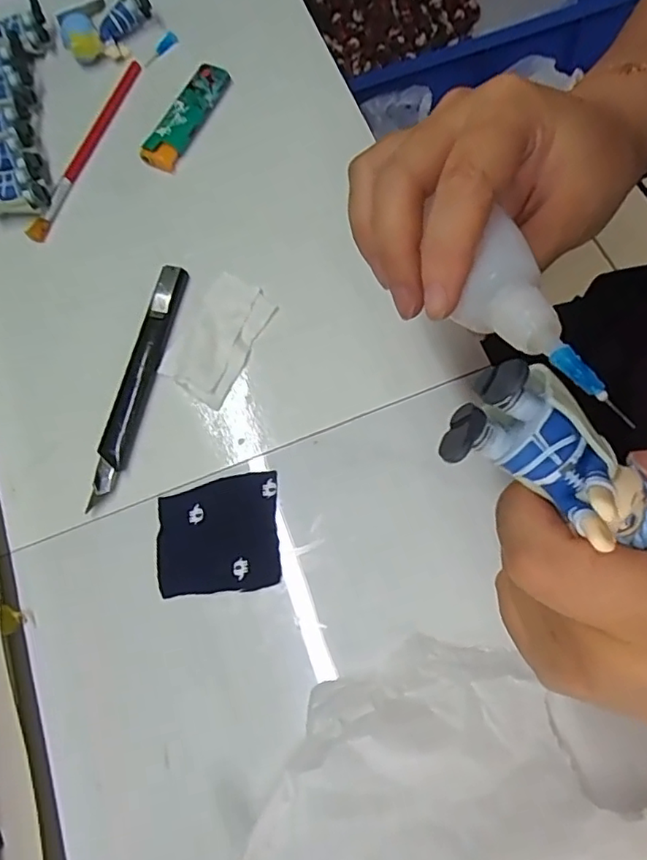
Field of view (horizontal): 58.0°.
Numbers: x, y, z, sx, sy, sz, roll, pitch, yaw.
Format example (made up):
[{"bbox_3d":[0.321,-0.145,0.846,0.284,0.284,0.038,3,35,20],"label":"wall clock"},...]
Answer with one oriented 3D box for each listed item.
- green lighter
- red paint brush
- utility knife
[{"bbox_3d":[-0.090,-0.205,0.382,0.021,0.016,0.078,26,77,15],"label":"green lighter"},{"bbox_3d":[-0.157,-0.187,0.386,0.011,0.014,0.143,19,75,13],"label":"red paint brush"},{"bbox_3d":[-0.101,-0.029,0.319,0.015,0.012,0.138,11,74,11],"label":"utility knife"}]

